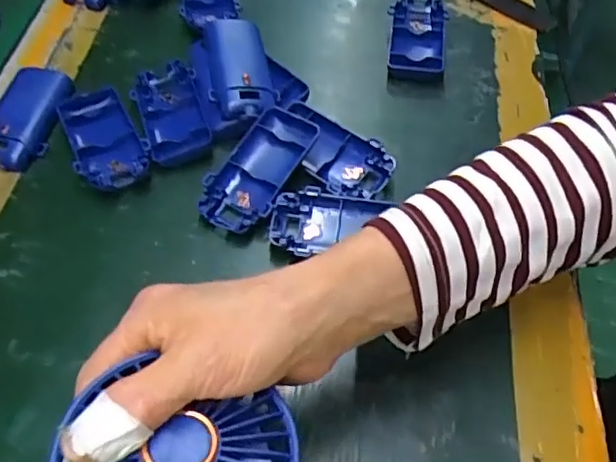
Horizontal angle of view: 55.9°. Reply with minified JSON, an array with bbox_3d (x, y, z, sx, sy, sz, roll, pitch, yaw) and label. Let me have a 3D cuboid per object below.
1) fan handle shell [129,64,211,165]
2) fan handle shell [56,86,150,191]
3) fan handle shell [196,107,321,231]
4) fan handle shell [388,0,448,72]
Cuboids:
[{"bbox_3d":[-0.101,-0.087,0.428,0.045,0.018,0.091,-13,57,-10],"label":"fan handle shell"},{"bbox_3d":[-0.145,-0.066,0.413,0.045,0.015,0.093,-23,59,-16],"label":"fan handle shell"},{"bbox_3d":[-0.034,-0.041,0.394,0.048,0.027,0.093,24,58,15],"label":"fan handle shell"},{"bbox_3d":[0.091,-0.161,0.484,0.047,0.015,0.087,6,56,3],"label":"fan handle shell"}]

